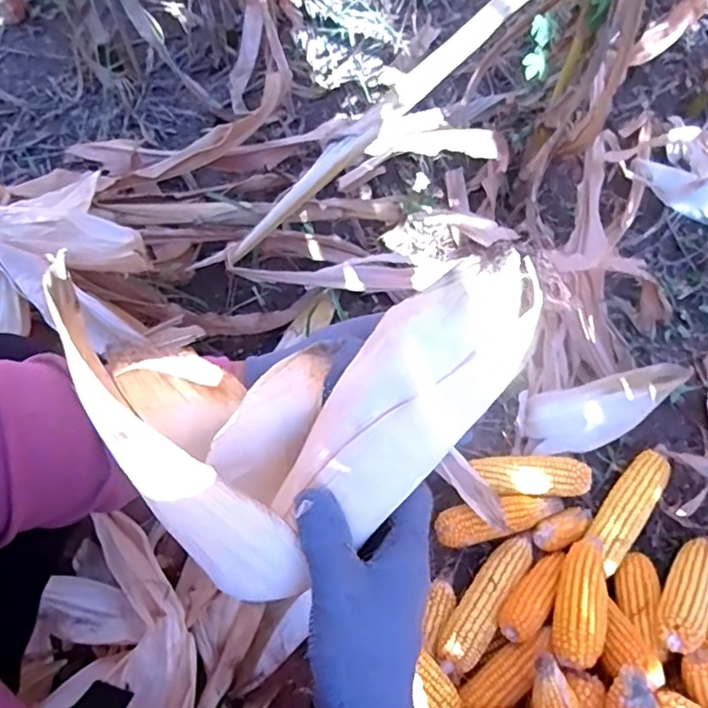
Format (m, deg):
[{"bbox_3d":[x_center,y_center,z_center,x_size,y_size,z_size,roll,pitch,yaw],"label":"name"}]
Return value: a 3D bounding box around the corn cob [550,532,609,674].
[{"bbox_3d":[0.249,0.266,0.636,0.053,0.038,0.147,20,55,7],"label":"corn cob"}]

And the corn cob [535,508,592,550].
[{"bbox_3d":[0.260,0.214,0.716,0.082,0.030,0.035,-24,74,-7],"label":"corn cob"}]

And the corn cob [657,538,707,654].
[{"bbox_3d":[0.380,0.262,0.657,0.040,0.043,0.150,35,48,11],"label":"corn cob"}]

